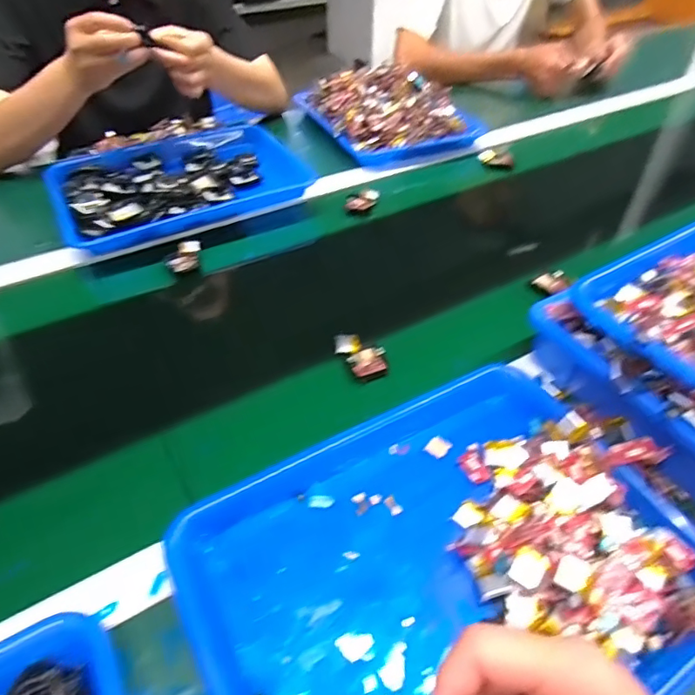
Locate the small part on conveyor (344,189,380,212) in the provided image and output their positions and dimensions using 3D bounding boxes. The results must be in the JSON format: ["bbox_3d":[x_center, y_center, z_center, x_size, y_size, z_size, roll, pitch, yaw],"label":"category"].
[{"bbox_3d":[0.020,-0.214,0.736,0.054,0.018,0.024,-12,47,-11],"label":"small part on conveyor"}]

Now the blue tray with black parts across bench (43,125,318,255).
[{"bbox_3d":[-0.250,-0.255,0.740,0.338,0.037,0.263,-24,51,-22],"label":"blue tray with black parts across bench"}]

